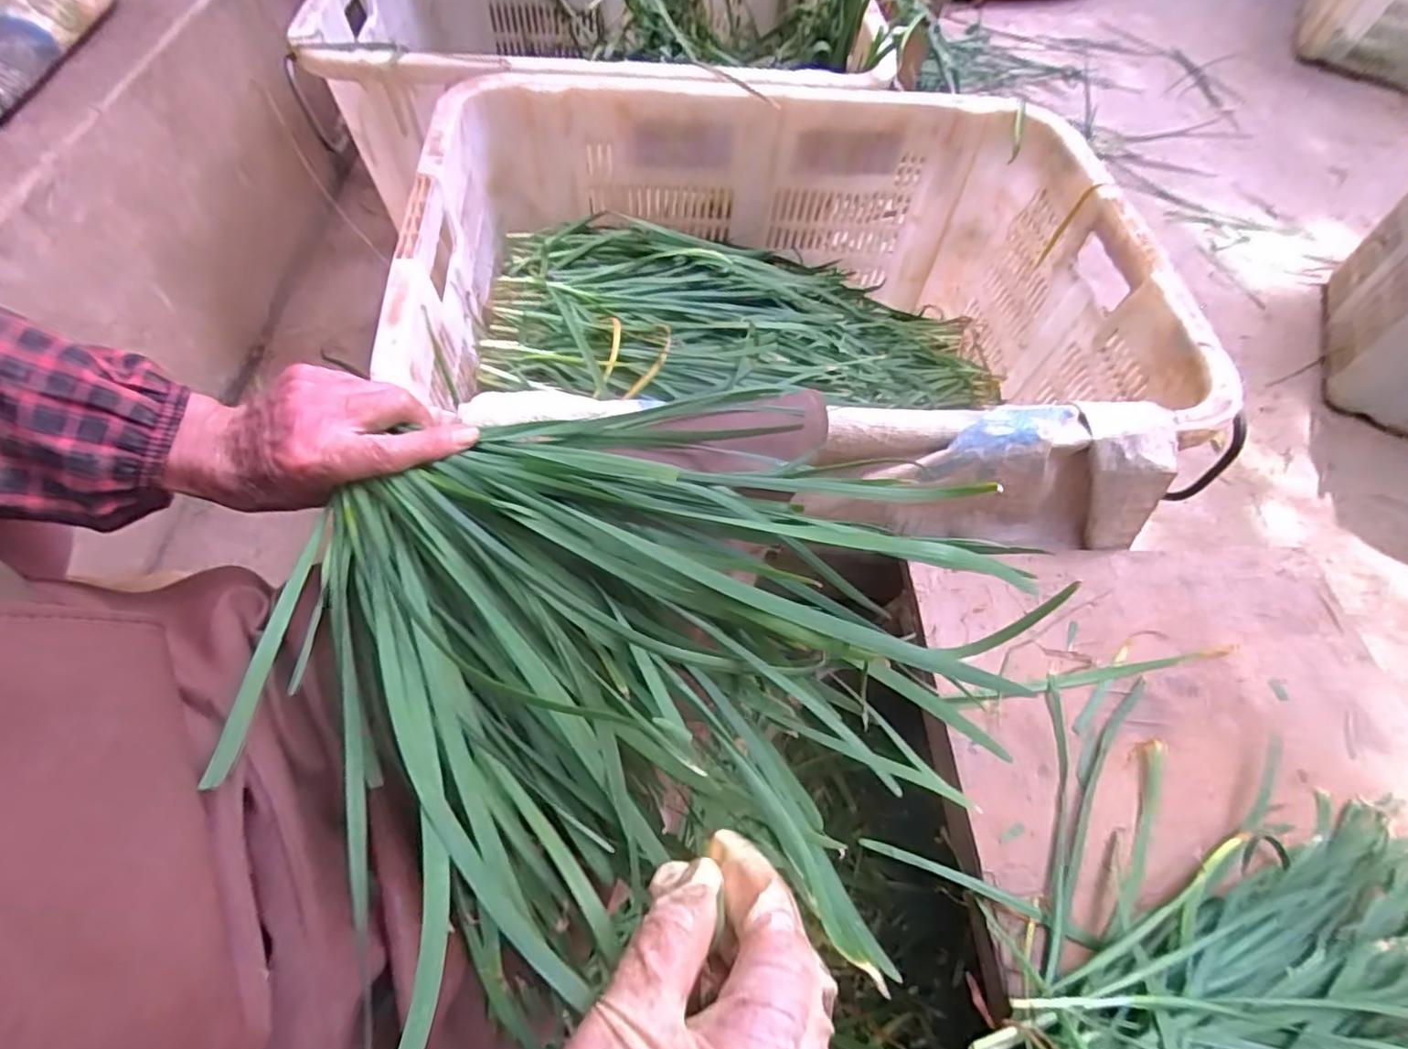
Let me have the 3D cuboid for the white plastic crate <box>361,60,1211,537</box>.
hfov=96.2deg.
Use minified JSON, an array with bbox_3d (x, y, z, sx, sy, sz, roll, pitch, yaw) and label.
[{"bbox_3d":[0.083,-0.205,0.662,0.659,0.254,0.523,0,60,-4],"label":"white plastic crate"}]

